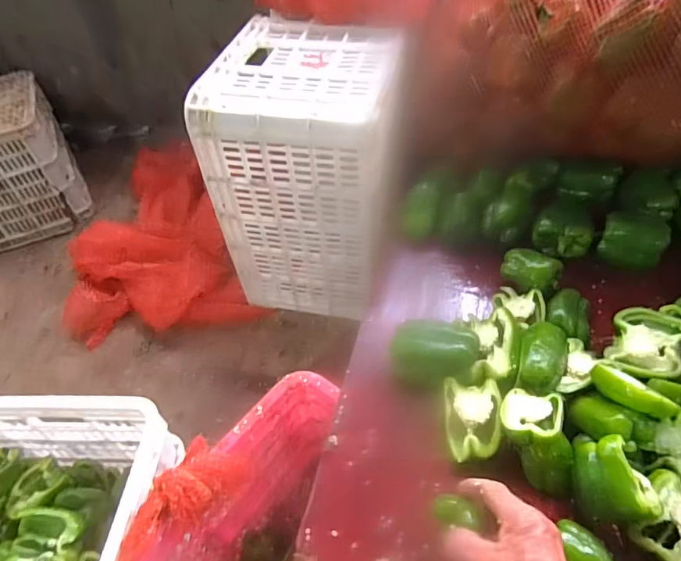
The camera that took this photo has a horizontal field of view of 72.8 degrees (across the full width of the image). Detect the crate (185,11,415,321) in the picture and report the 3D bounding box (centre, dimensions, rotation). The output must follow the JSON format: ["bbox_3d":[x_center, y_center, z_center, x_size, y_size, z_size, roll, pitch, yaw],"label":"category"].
[{"bbox_3d":[-0.040,-0.205,0.919,0.309,0.456,0.306,6,50,11],"label":"crate"}]

